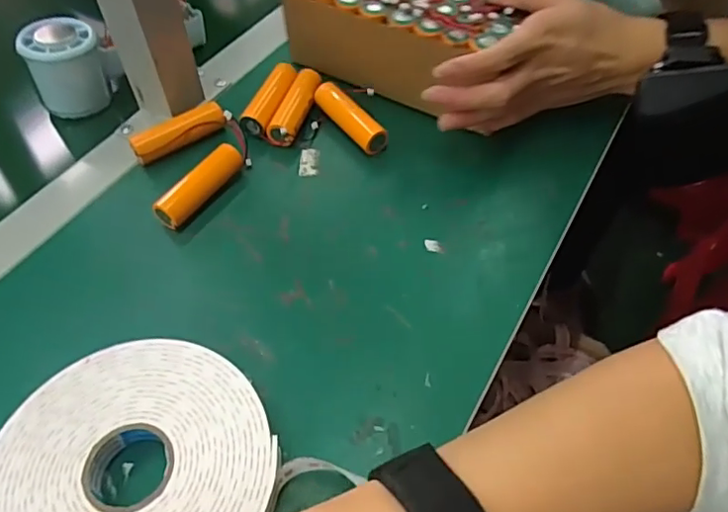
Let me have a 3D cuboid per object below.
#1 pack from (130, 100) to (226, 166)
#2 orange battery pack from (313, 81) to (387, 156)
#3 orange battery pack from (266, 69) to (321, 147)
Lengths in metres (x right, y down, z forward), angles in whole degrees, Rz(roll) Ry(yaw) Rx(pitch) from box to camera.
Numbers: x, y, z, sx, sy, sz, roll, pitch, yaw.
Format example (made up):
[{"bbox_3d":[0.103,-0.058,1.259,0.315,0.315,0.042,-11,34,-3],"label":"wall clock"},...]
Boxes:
[{"bbox_3d":[-0.140,-0.092,0.432,0.072,0.023,0.021,-27,58,-20],"label":"pack"},{"bbox_3d":[-0.011,-0.108,0.444,0.022,0.022,0.075,-30,59,-21],"label":"orange battery pack"},{"bbox_3d":[-0.055,-0.115,0.448,0.021,0.024,0.077,14,54,10],"label":"orange battery pack"}]

